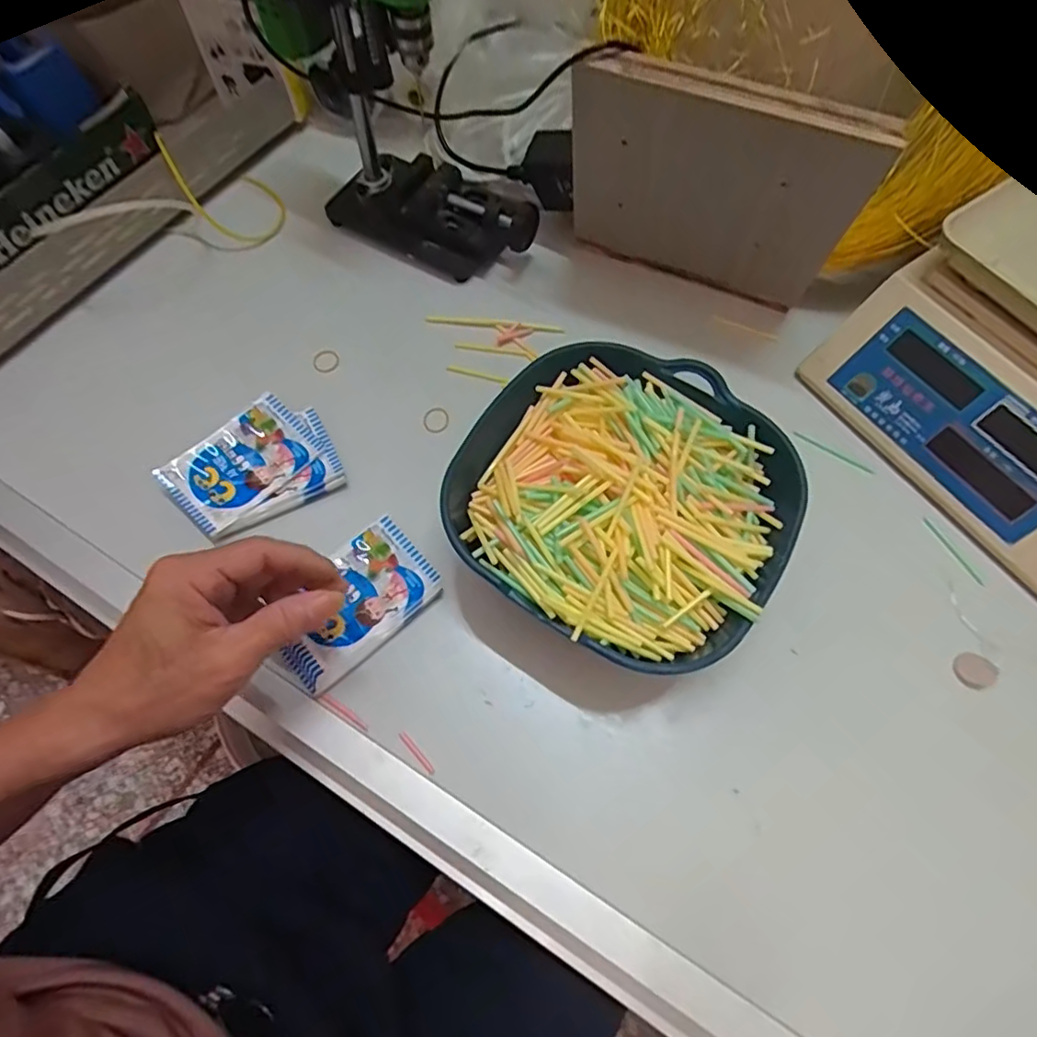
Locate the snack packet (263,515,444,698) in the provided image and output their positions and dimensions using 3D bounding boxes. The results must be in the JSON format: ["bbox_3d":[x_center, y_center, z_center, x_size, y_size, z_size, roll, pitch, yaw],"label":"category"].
[{"bbox_3d":[-0.116,0.059,0.420,0.118,0.012,0.072,-39,72,-16],"label":"snack packet"}]

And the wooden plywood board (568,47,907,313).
[{"bbox_3d":[0.138,-0.235,0.452,0.203,0.184,0.020,21,78,10],"label":"wooden plywood board"}]

